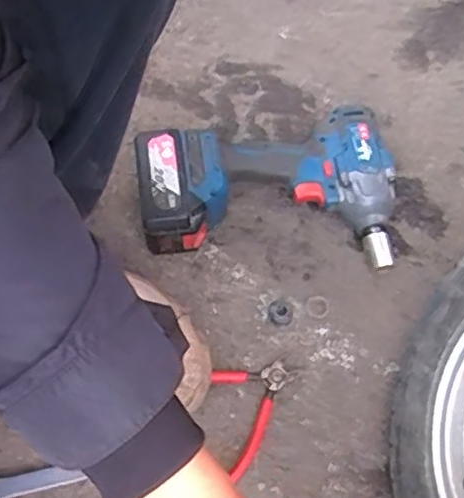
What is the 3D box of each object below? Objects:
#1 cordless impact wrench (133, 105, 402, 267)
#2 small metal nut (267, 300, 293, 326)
[{"bbox_3d":[0.037,-0.051,0.650,0.248,0.084,0.159,-8,66,-3],"label":"cordless impact wrench"},{"bbox_3d":[0.048,0.061,0.624,0.023,0.017,0.026,41,72,18],"label":"small metal nut"}]

